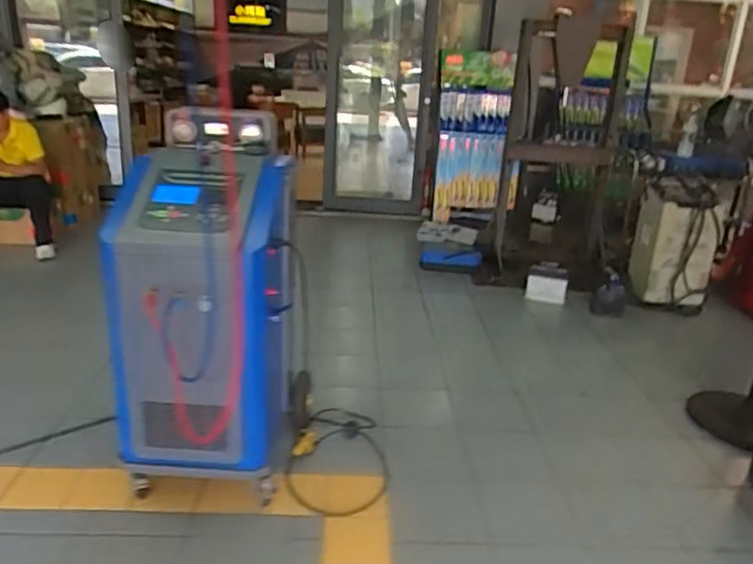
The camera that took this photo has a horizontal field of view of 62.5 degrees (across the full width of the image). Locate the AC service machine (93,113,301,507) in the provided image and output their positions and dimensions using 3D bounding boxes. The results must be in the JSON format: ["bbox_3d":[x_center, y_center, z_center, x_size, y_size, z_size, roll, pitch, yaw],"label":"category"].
[{"bbox_3d":[-0.488,0.047,1.796,0.476,0.973,0.458,1,20,-7],"label":"AC service machine"}]

